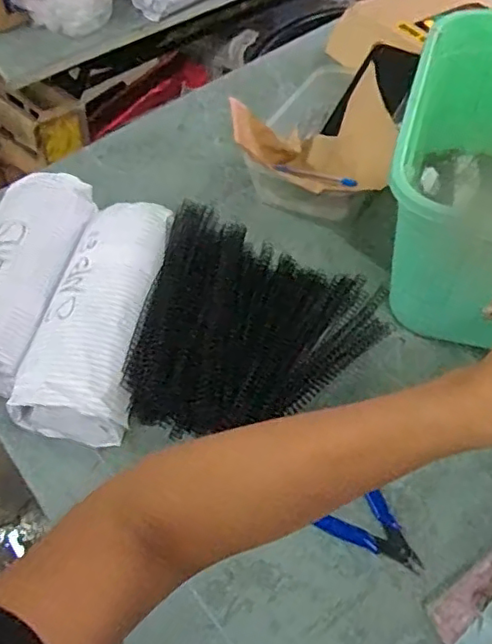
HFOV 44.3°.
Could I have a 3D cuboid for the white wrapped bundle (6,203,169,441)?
[{"bbox_3d":[-0.141,-0.001,0.622,0.105,0.104,0.246,6,54,10],"label":"white wrapped bundle"}]

